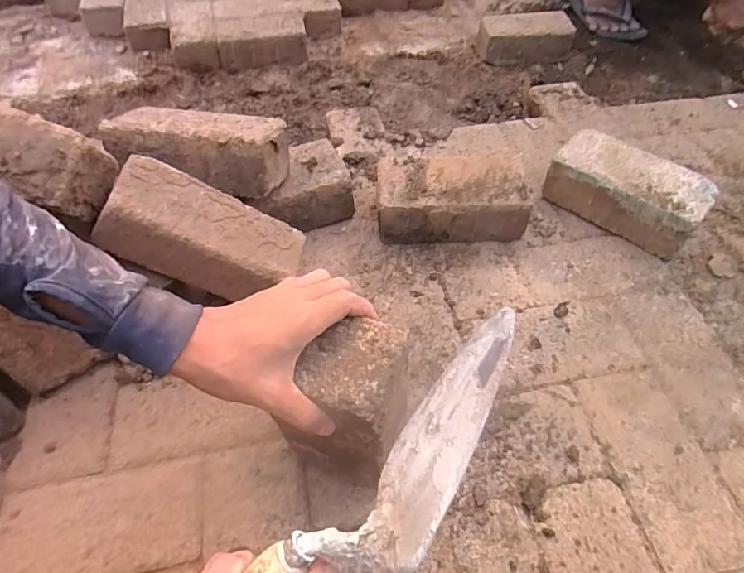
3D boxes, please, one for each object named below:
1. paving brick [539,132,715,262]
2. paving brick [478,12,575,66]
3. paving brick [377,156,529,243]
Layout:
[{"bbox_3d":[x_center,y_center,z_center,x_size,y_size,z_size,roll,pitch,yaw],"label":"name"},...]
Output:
[{"bbox_3d":[0.376,-0.140,0.706,0.212,0.085,0.109,34,60,24],"label":"paving brick"},{"bbox_3d":[0.383,-0.618,1.180,0.226,0.082,0.097,-11,53,-8],"label":"paving brick"},{"bbox_3d":[0.112,-0.125,0.693,0.216,0.088,0.099,1,52,1],"label":"paving brick"}]

